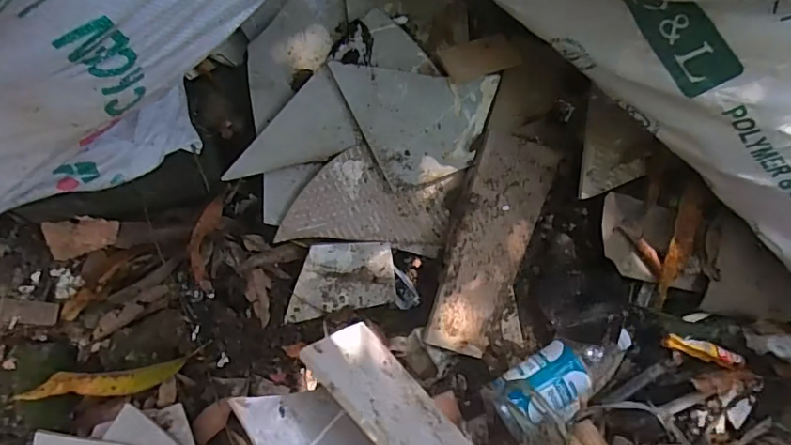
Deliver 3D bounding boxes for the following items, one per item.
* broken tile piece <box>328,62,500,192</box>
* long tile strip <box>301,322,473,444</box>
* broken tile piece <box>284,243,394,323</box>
[{"bbox_3d":[0.023,-0.114,0.653,0.192,0.004,0.139,1,106,-12],"label":"broken tile piece"},{"bbox_3d":[0.008,0.169,0.470,0.189,0.118,0.009,44,105,15],"label":"long tile strip"},{"bbox_3d":[-0.073,0.076,0.701,0.142,0.005,0.098,-6,104,-6],"label":"broken tile piece"}]

